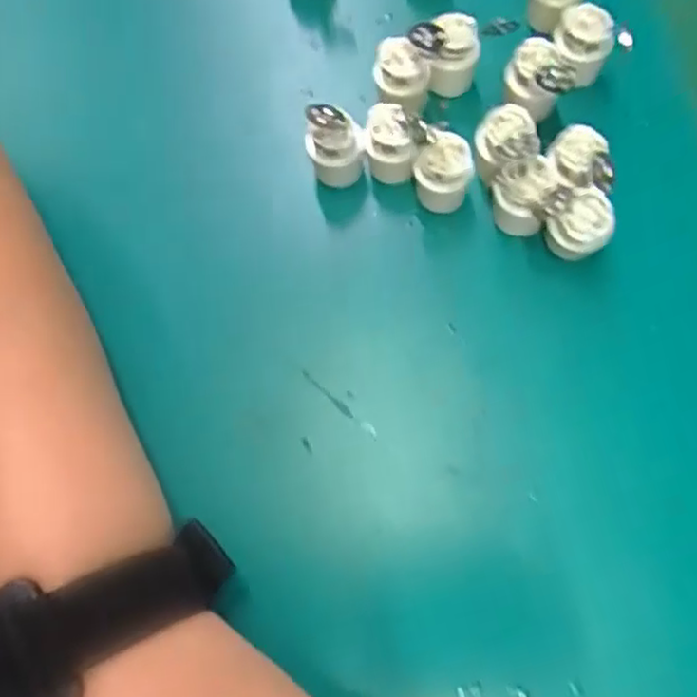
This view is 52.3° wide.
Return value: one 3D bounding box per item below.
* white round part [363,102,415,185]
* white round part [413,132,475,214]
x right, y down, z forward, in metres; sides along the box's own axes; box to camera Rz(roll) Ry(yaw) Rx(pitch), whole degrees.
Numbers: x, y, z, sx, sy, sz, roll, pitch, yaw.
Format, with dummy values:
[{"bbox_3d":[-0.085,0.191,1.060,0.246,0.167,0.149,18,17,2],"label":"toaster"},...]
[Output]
[{"bbox_3d":[0.016,-0.077,0.273,0.019,0.032,0.016,5,70,4],"label":"white round part"},{"bbox_3d":[0.035,-0.065,0.268,0.021,0.028,0.017,5,70,4],"label":"white round part"}]

